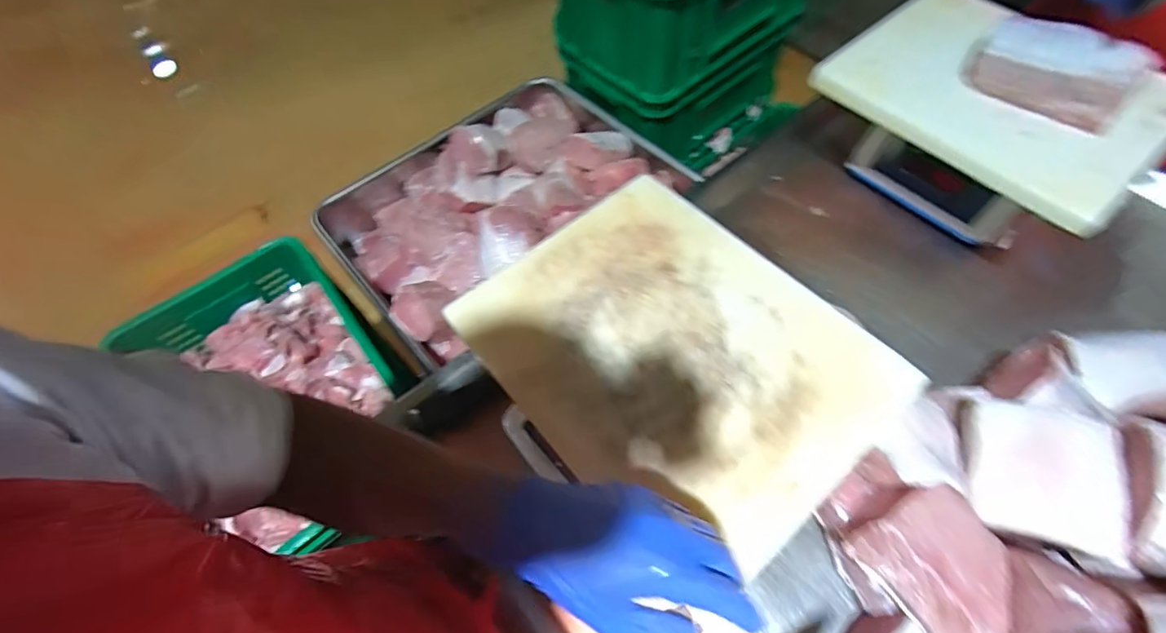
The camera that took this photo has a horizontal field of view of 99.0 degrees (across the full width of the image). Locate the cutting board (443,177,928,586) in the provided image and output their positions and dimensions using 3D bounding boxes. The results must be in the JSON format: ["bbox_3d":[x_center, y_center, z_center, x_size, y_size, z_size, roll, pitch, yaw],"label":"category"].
[{"bbox_3d":[0.087,0.027,0.499,0.304,0.023,0.373,-37,65,-17],"label":"cutting board"}]

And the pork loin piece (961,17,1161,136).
[{"bbox_3d":[0.599,-0.318,0.634,0.128,0.062,0.180,-41,66,-18],"label":"pork loin piece"}]

